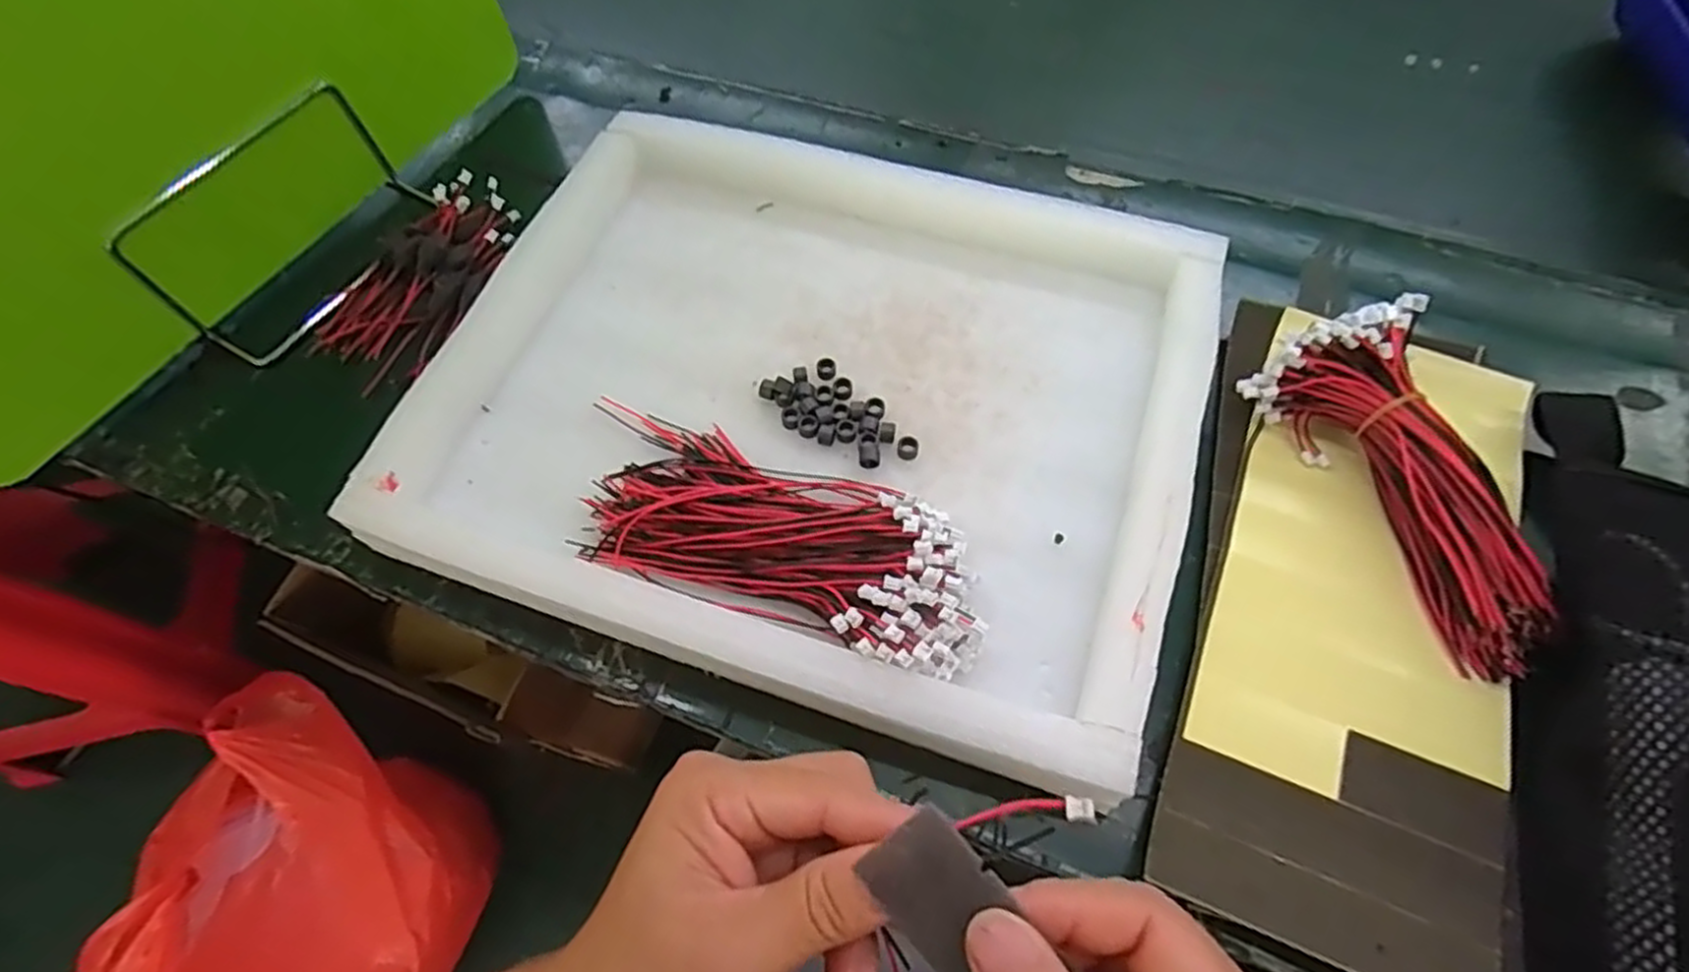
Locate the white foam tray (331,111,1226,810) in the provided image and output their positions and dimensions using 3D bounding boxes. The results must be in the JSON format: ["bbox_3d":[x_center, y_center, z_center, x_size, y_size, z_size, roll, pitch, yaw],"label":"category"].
[{"bbox_3d":[-0.013,-0.054,0.375,0.350,0.035,0.290,18,66,8],"label":"white foam tray"}]

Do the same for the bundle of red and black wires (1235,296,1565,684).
[{"bbox_3d":[0.261,-0.002,0.349,0.075,0.047,0.169,-17,64,-10],"label":"bundle of red and black wires"}]

